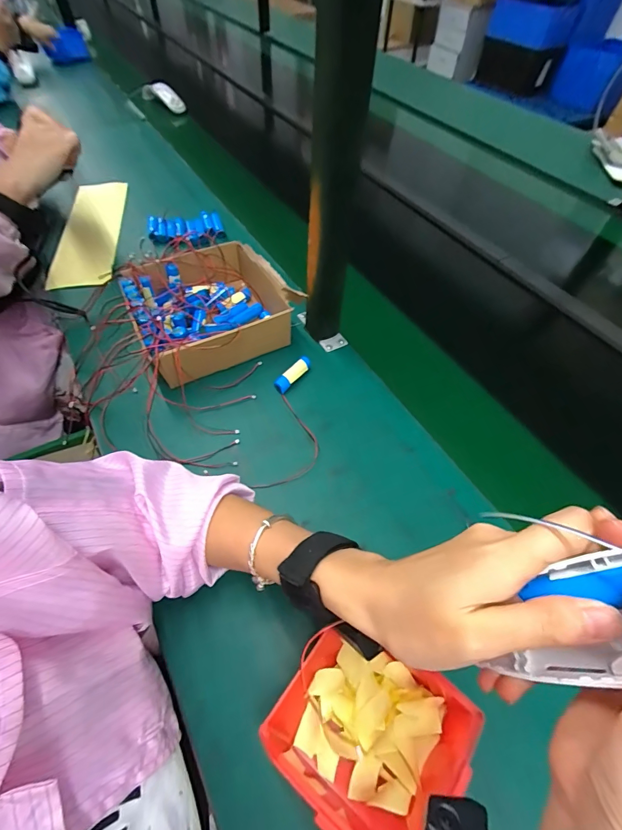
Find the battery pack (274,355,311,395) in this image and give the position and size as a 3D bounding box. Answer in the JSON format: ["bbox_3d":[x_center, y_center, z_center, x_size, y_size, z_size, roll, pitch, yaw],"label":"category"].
[{"bbox_3d":[-0.024,-0.062,0.531,0.019,0.018,0.077,34,61,20],"label":"battery pack"}]

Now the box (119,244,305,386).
[{"bbox_3d":[-0.152,-0.160,0.563,0.219,0.083,0.218,-24,60,-17],"label":"box"}]

